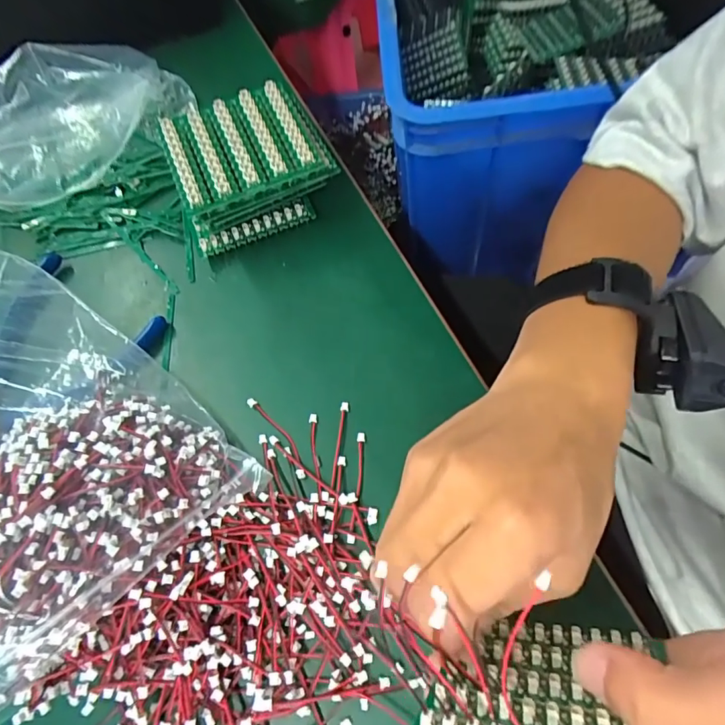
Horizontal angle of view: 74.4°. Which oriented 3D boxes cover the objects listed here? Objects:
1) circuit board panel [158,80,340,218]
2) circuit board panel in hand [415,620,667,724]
[{"bbox_3d":[-0.074,-0.139,0.307,0.097,0.020,0.082,-22,67,-3],"label":"circuit board panel"},{"bbox_3d":[0.068,0.116,0.173,0.076,0.087,0.009,-4,85,24],"label":"circuit board panel in hand"}]

